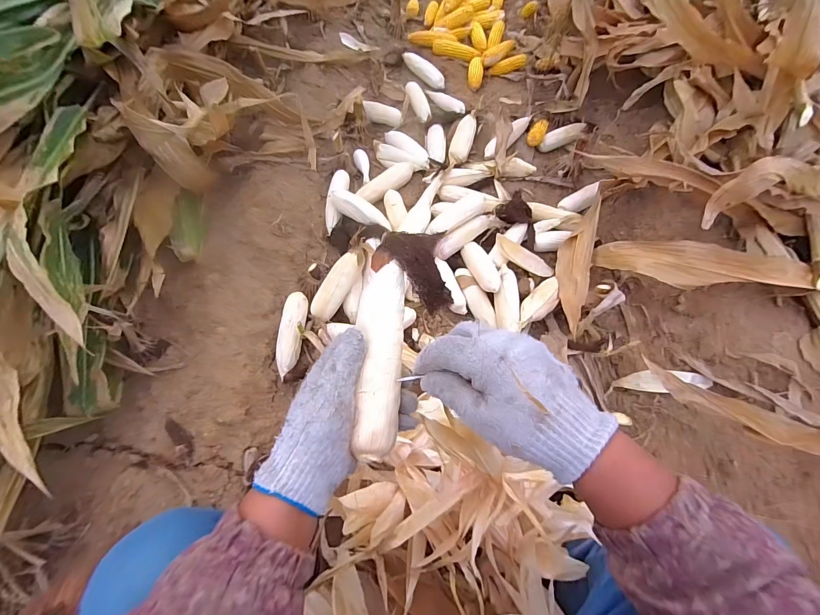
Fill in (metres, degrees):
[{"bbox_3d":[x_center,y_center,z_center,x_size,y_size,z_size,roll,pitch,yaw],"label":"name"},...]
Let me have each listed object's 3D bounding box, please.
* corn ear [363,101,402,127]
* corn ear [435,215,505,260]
[{"bbox_3d":[-0.091,-0.640,1.205,0.134,0.051,0.047,9,63,-20],"label":"corn ear"},{"bbox_3d":[0.153,-0.192,0.961,0.212,0.044,0.042,-31,68,-14],"label":"corn ear"}]

